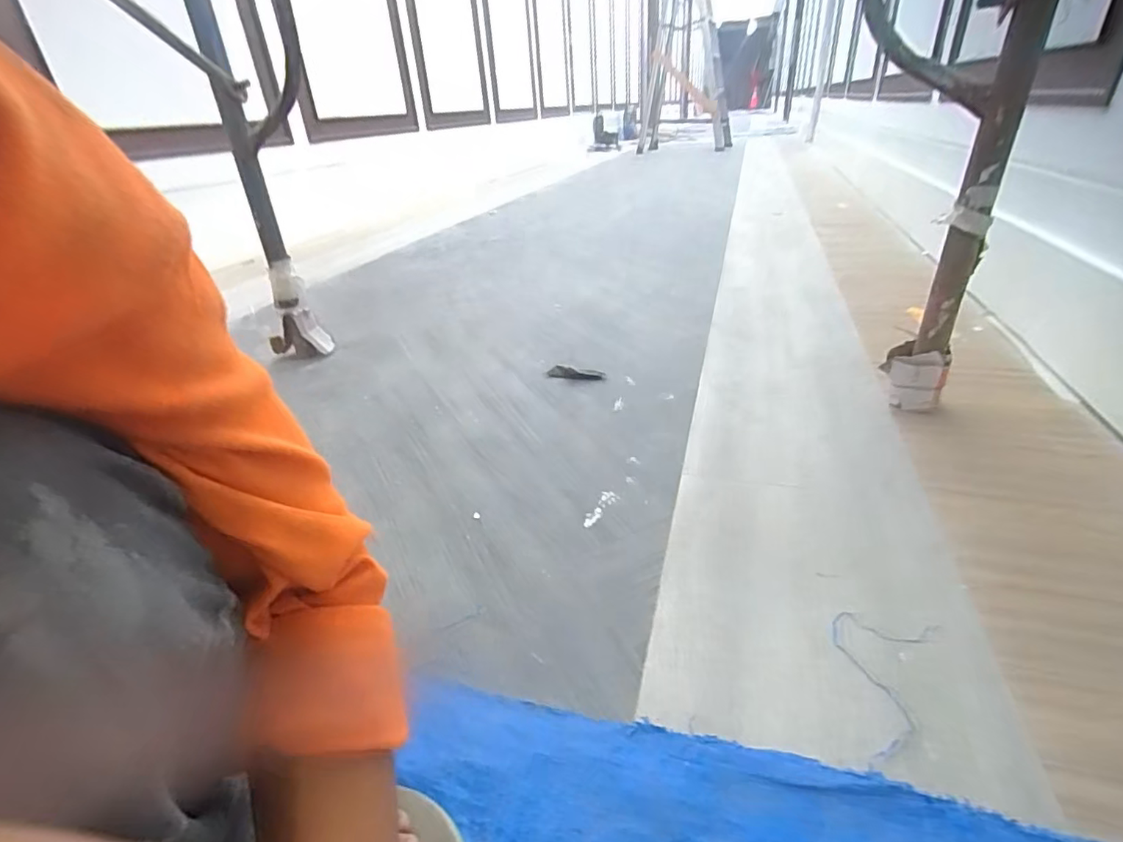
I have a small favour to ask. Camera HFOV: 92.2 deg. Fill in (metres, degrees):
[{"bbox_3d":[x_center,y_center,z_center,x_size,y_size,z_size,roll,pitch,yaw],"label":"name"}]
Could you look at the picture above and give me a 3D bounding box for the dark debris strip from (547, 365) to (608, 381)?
[{"bbox_3d":[0.030,-0.090,1.054,0.118,0.009,0.042,10,34,19],"label":"dark debris strip"}]

